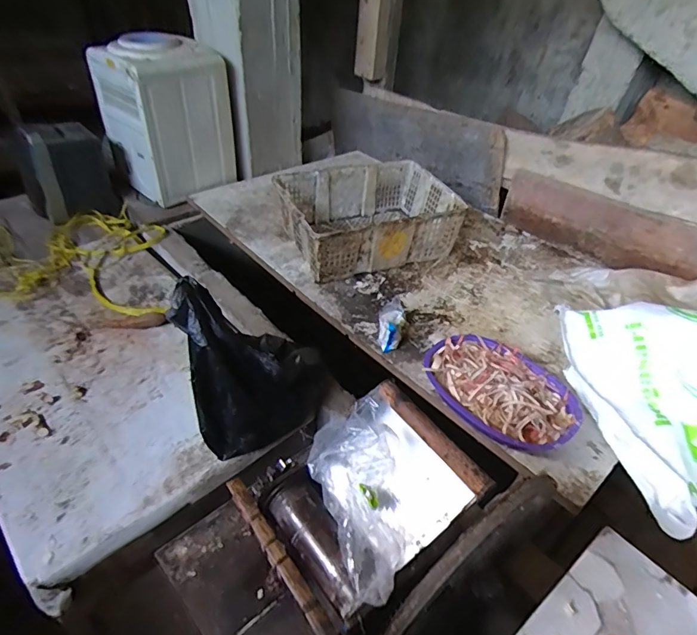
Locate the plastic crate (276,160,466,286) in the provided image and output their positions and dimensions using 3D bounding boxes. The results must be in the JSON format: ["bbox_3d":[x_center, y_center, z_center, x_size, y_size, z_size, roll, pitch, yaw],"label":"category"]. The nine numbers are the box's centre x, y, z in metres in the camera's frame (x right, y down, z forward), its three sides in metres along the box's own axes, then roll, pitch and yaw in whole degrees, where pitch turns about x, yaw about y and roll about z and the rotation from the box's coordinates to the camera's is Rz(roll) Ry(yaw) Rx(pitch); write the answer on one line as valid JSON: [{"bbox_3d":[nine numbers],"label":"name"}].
[{"bbox_3d":[0.058,-0.291,1.359,0.490,0.161,0.340,-15,44,-21],"label":"plastic crate"}]

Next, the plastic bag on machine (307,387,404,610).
[{"bbox_3d":[0.025,0.192,0.522,0.128,0.060,0.210,-3,60,-8],"label":"plastic bag on machine"}]

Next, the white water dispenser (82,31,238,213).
[{"bbox_3d":[-0.577,-0.635,1.493,0.340,0.437,0.321,-23,48,-28],"label":"white water dispenser"}]

